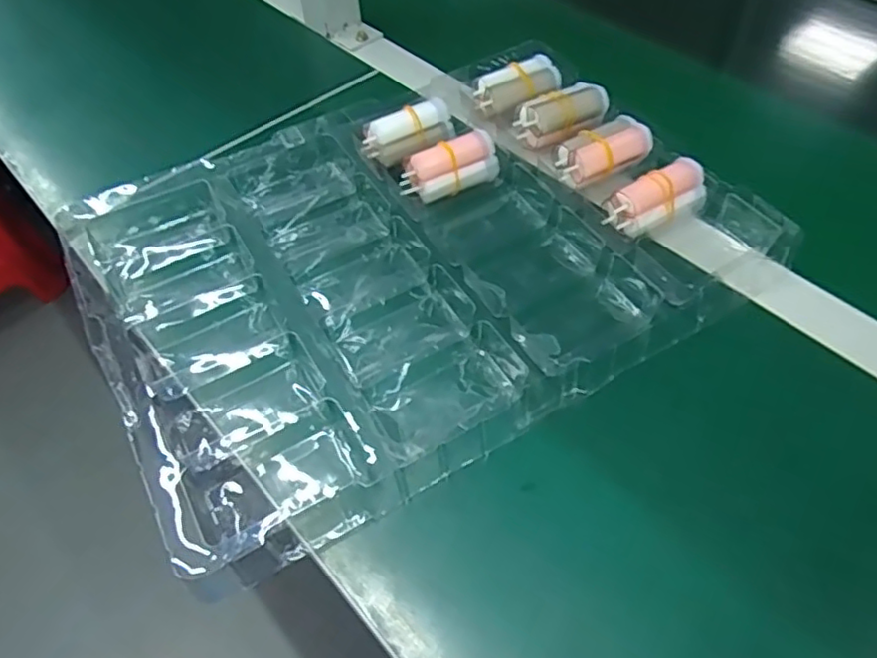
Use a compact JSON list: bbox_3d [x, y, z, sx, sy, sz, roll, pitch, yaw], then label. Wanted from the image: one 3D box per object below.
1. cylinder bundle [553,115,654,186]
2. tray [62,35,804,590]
[{"bbox_3d":[0.115,-0.126,0.440,0.064,0.023,0.032,-24,56,-15],"label":"cylinder bundle"},{"bbox_3d":[-0.018,-0.059,0.412,0.395,0.041,0.297,-27,57,-17],"label":"tray"}]

